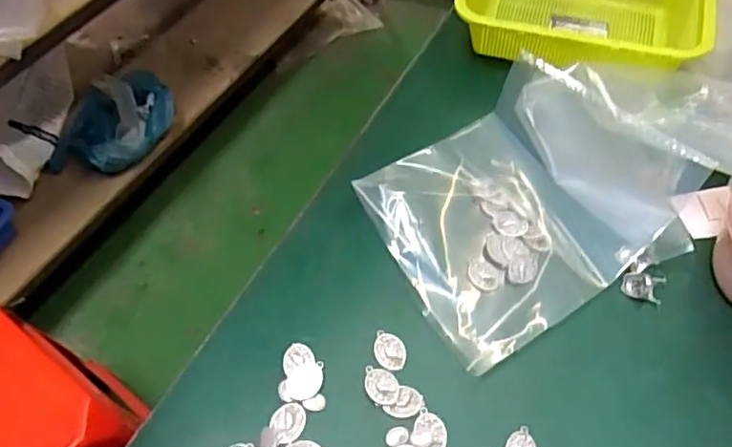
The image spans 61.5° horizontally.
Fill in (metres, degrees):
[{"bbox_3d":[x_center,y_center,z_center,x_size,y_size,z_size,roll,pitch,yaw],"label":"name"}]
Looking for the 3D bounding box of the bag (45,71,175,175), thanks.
[{"bbox_3d":[-0.507,-0.208,1.231,0.220,0.123,0.208,1,56,-1],"label":"bag"}]

